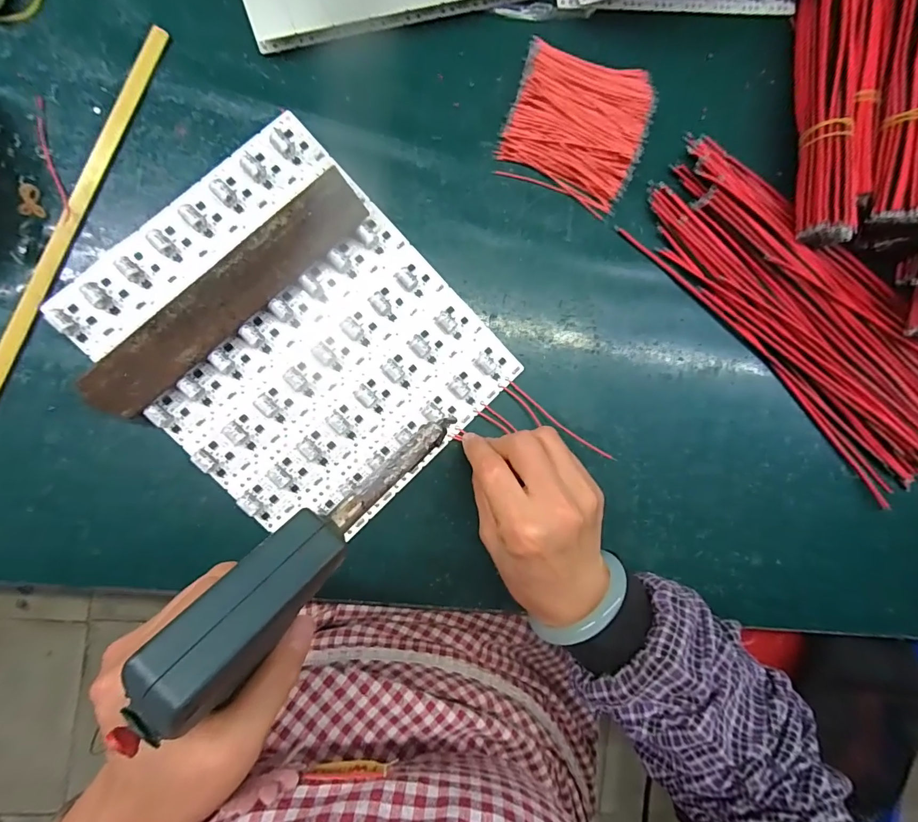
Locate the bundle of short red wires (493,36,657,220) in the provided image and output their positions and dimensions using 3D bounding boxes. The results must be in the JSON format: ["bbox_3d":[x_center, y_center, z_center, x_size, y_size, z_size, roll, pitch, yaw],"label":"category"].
[{"bbox_3d":[0.089,-0.214,0.315,0.100,0.012,0.109,18,87,-7],"label":"bundle of short red wires"}]

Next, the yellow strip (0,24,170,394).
[{"bbox_3d":[-0.252,-0.100,0.268,0.015,0.006,0.309,24,87,-7],"label":"yellow strip"}]

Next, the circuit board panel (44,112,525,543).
[{"bbox_3d":[-0.104,-0.047,0.287,0.200,0.012,0.235,-45,95,-6],"label":"circuit board panel"}]

